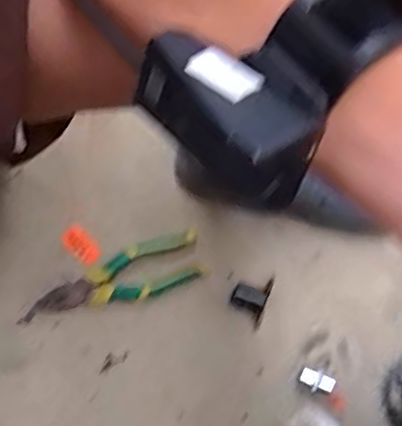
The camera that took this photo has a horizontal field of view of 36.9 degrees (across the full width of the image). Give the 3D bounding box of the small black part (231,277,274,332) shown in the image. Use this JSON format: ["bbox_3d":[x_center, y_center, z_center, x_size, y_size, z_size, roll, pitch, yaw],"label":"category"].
[{"bbox_3d":[0.056,0.098,0.687,0.039,0.014,0.059,19,79,3],"label":"small black part"}]

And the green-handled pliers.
[{"bbox_3d":[-0.104,0.078,0.698,0.212,0.014,0.060,-16,79,-4],"label":"green-handled pliers"}]

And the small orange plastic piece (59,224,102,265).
[{"bbox_3d":[-0.143,0.038,0.712,0.051,0.008,0.027,42,81,7],"label":"small orange plastic piece"}]

